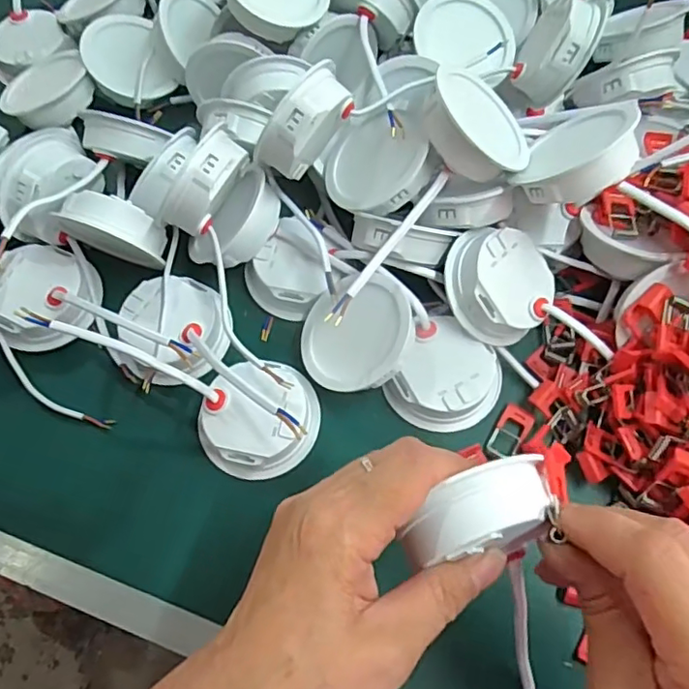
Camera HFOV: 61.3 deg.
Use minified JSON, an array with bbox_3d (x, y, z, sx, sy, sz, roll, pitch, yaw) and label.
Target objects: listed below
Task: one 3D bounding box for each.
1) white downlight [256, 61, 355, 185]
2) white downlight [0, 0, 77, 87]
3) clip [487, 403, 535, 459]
[{"bbox_3d":[-0.021,-0.122,0.337,0.025,0.055,0.062,38,74,16],"label":"white downlight"},{"bbox_3d":[-0.275,-0.283,0.478,0.065,0.043,0.155,-27,69,-8],"label":"white downlight"},{"bbox_3d":[0.098,0.051,0.343,0.018,0.005,0.030,30,72,13],"label":"clip"}]

